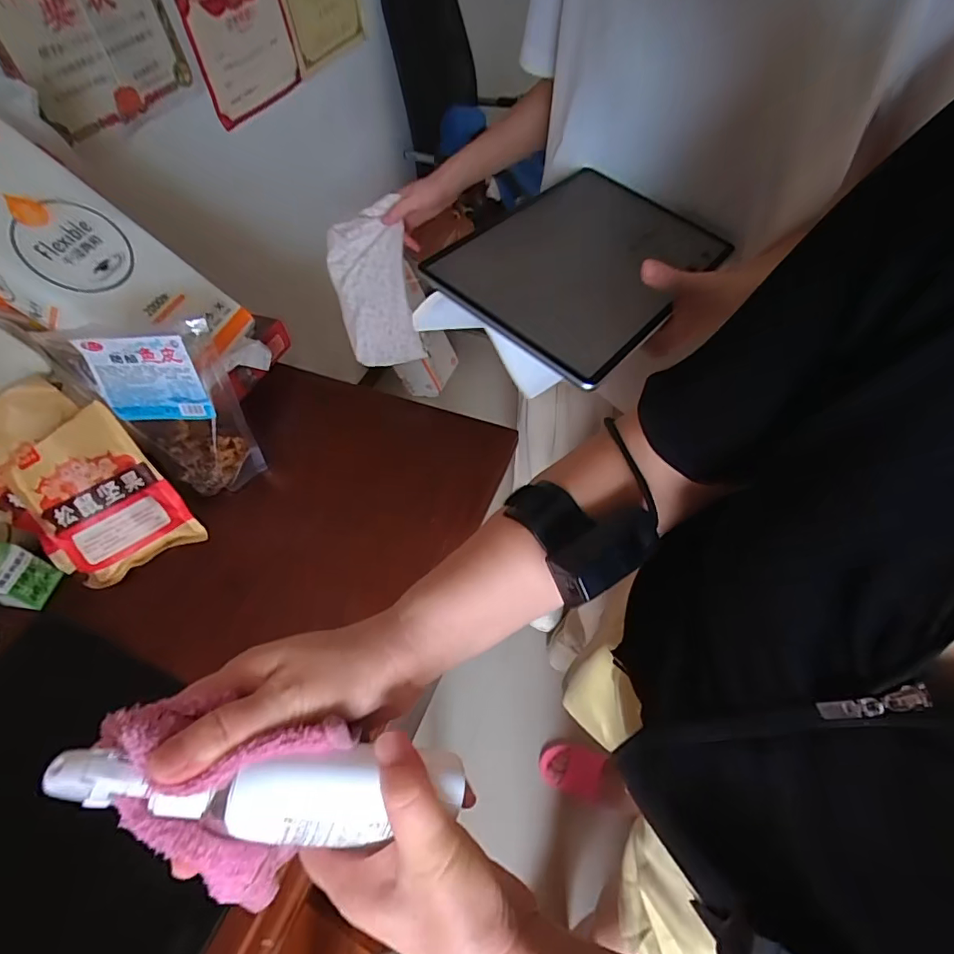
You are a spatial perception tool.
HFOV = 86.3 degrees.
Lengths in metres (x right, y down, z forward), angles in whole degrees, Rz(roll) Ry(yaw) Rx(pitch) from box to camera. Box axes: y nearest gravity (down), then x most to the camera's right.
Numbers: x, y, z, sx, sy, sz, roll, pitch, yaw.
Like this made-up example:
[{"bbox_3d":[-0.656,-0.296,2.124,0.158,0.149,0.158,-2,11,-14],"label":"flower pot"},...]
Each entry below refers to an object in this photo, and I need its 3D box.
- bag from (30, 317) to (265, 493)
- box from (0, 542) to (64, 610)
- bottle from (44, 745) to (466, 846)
[{"bbox_3d":[-0.359,-0.076,0.601,0.159,0.236,0.063,-6,47,-3],"label":"bag"},{"bbox_3d":[-0.522,0.110,0.567,0.047,0.079,0.049,7,55,9],"label":"box"},{"bbox_3d":[-0.093,0.144,0.231,0.174,0.031,0.036,9,54,-12],"label":"bottle"}]

